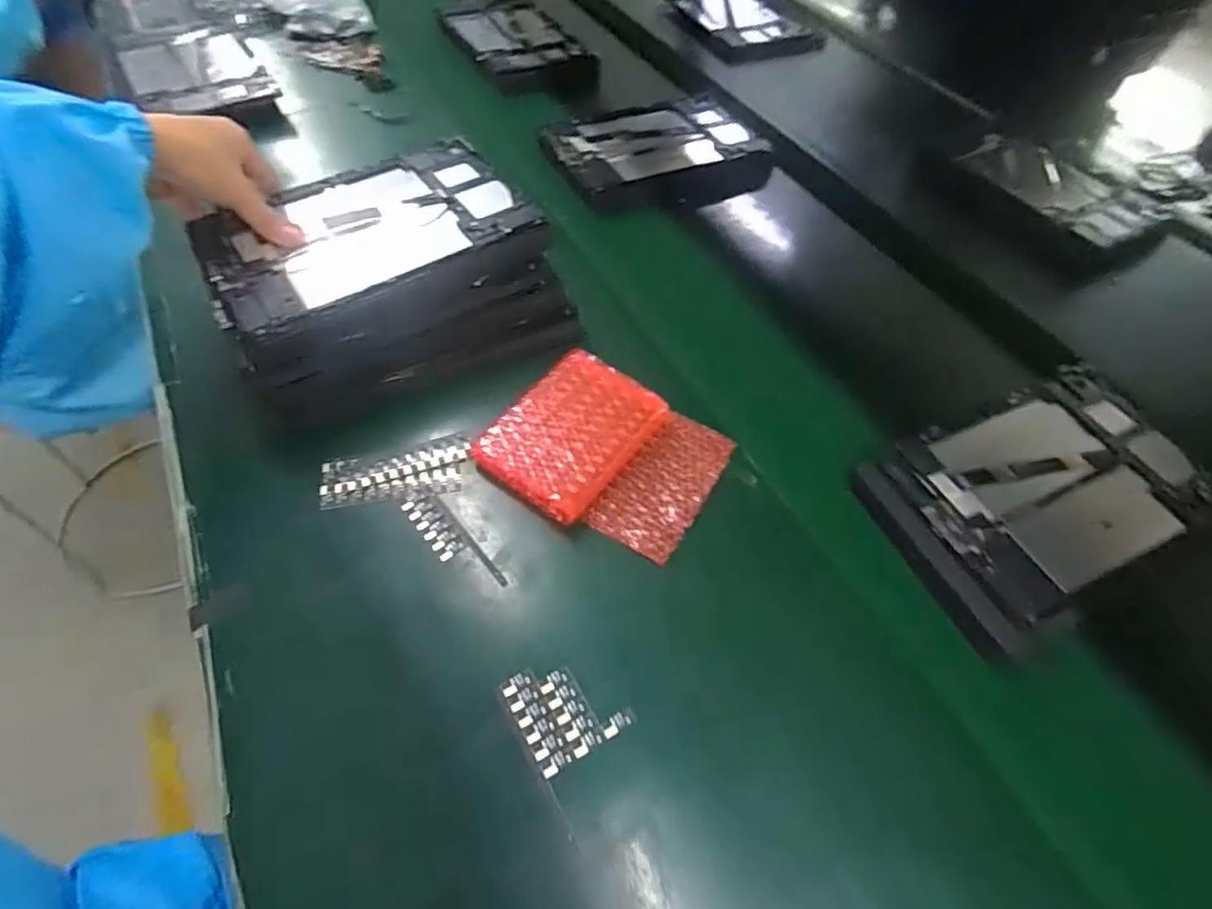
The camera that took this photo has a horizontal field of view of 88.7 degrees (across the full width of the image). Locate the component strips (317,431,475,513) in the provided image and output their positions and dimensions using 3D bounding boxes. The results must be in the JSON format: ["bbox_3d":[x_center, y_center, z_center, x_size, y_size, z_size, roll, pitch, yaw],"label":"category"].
[{"bbox_3d":[-0.151,0.015,0.451,0.107,0.005,0.046,-11,55,-12],"label":"component strips"}]

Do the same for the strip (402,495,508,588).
[{"bbox_3d":[-0.106,0.060,0.425,0.026,0.004,0.089,-34,63,-25],"label":"strip"}]

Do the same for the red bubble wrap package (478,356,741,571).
[{"bbox_3d":[0.002,-0.004,0.452,0.150,0.026,0.122,29,57,16],"label":"red bubble wrap package"}]

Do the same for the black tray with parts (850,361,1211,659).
[{"bbox_3d":[0.320,0.024,0.451,0.253,0.018,0.151,-22,56,-16],"label":"black tray with parts"}]

